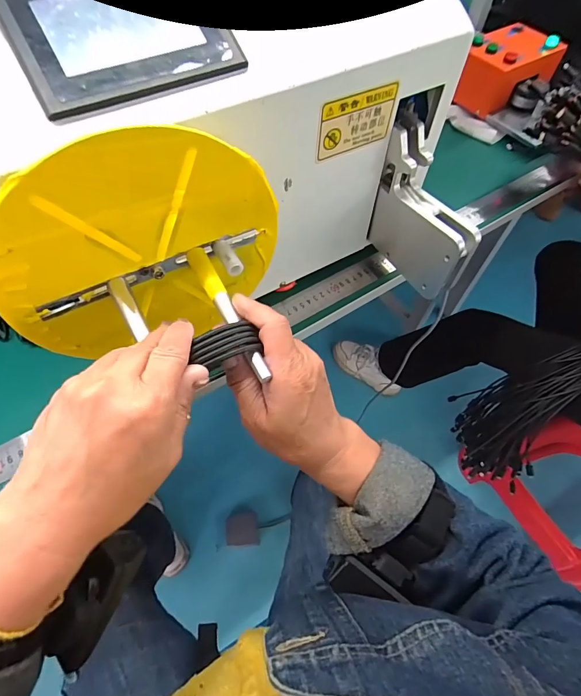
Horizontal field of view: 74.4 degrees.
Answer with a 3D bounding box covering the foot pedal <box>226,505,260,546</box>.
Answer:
[{"bbox_3d":[-0.127,0.471,1.018,0.083,0.022,0.094,-4,59,-4],"label":"foot pedal"}]

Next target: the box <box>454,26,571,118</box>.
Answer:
[{"bbox_3d":[0.366,-0.477,0.657,0.148,0.079,0.103,-27,64,-16],"label":"box"}]

